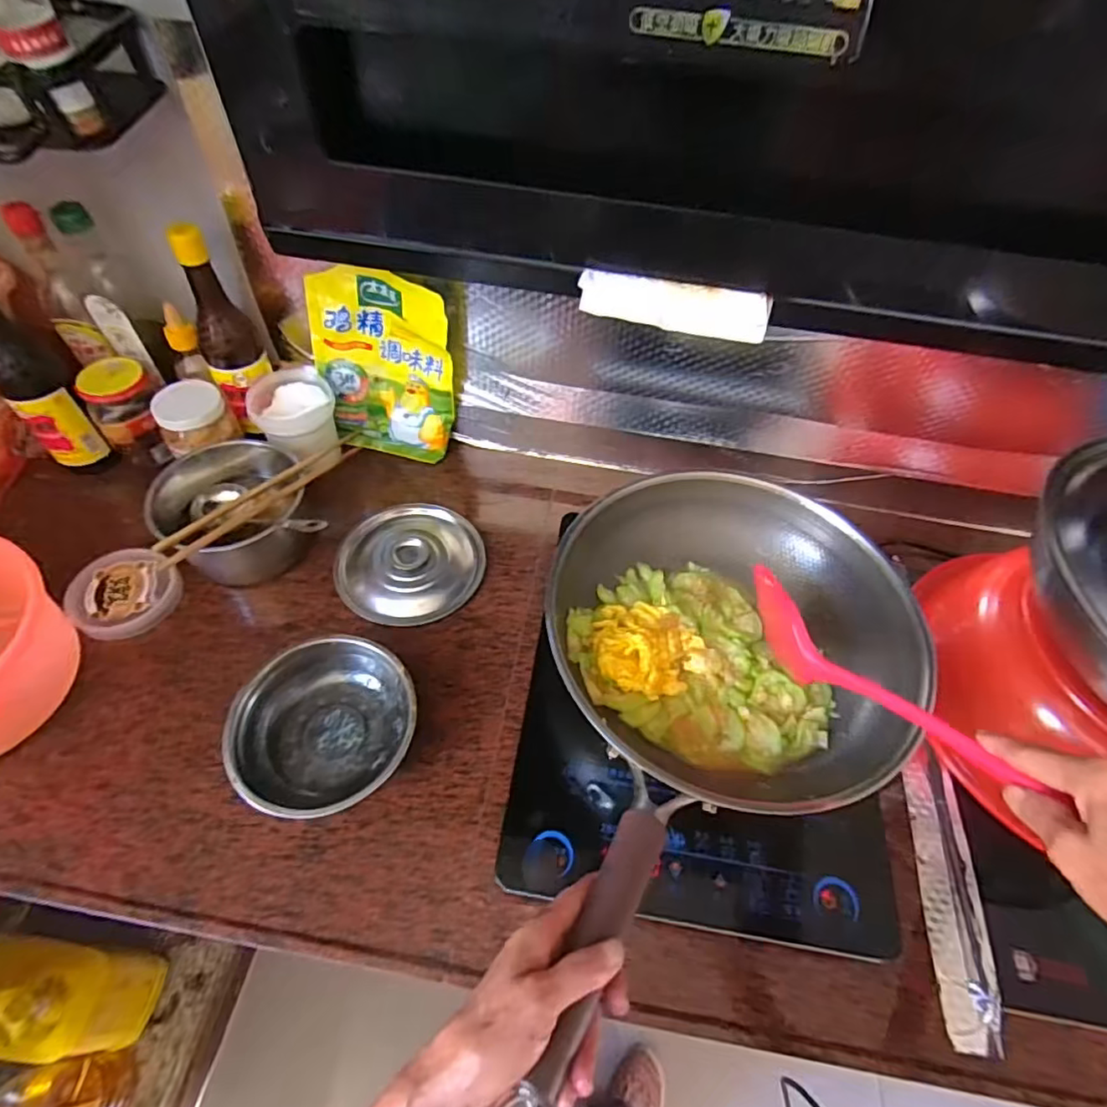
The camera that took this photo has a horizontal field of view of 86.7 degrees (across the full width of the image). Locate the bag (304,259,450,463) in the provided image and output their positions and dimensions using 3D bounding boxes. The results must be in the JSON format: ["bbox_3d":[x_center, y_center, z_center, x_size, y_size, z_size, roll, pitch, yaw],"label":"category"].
[{"bbox_3d":[-0.206,-0.220,0.709,0.171,0.232,0.028,18,45,2],"label":"bag"}]

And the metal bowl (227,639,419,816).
[{"bbox_3d":[-0.210,0.159,0.545,0.156,0.050,0.152,1,56,-2],"label":"metal bowl"}]

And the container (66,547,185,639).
[{"bbox_3d":[-0.460,0.040,0.628,0.104,0.027,0.097,1,56,-2],"label":"container"}]

